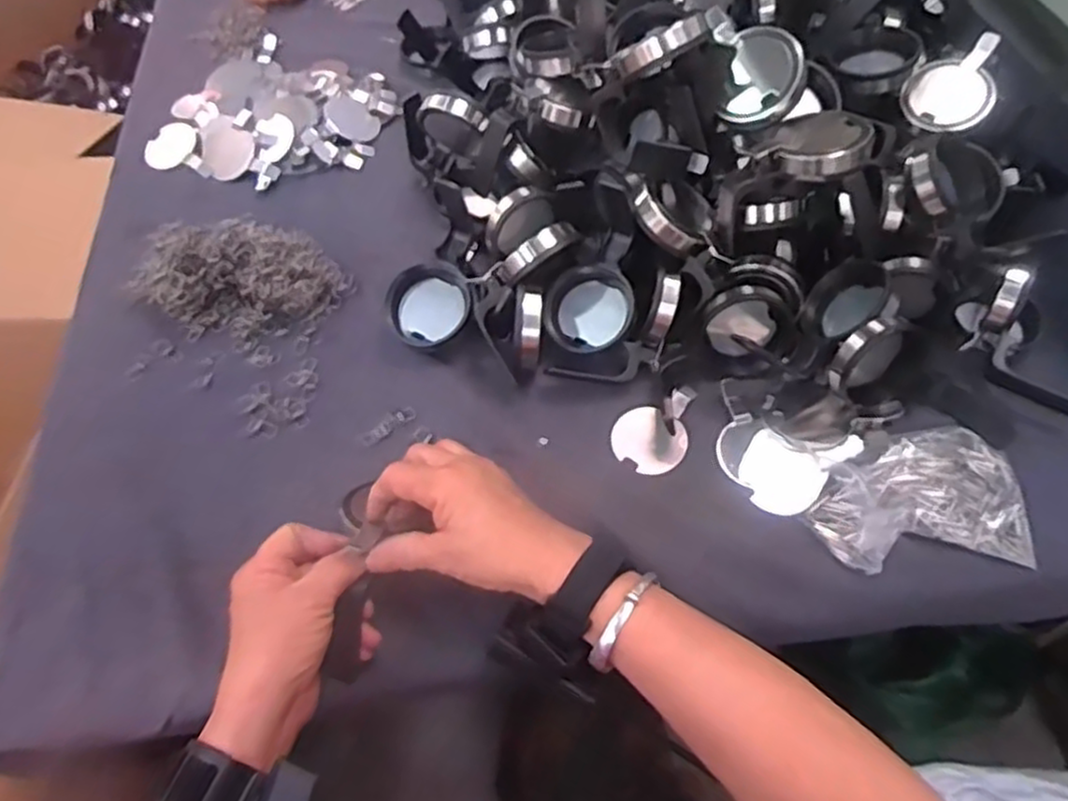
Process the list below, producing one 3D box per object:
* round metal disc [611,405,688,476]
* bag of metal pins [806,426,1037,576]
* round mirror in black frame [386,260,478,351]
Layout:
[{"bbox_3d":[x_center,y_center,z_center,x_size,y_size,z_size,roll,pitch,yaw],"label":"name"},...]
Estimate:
[{"bbox_3d":[0.086,0.030,0.554,0.054,0.006,0.048,29,71,17],"label":"round metal disc"},{"bbox_3d":[0.268,0.067,0.515,0.142,0.020,0.101,-3,56,-2],"label":"bag of metal pins"},{"bbox_3d":[-0.083,-0.079,0.591,0.068,0.015,0.066,-1,88,18],"label":"round mirror in black frame"}]

